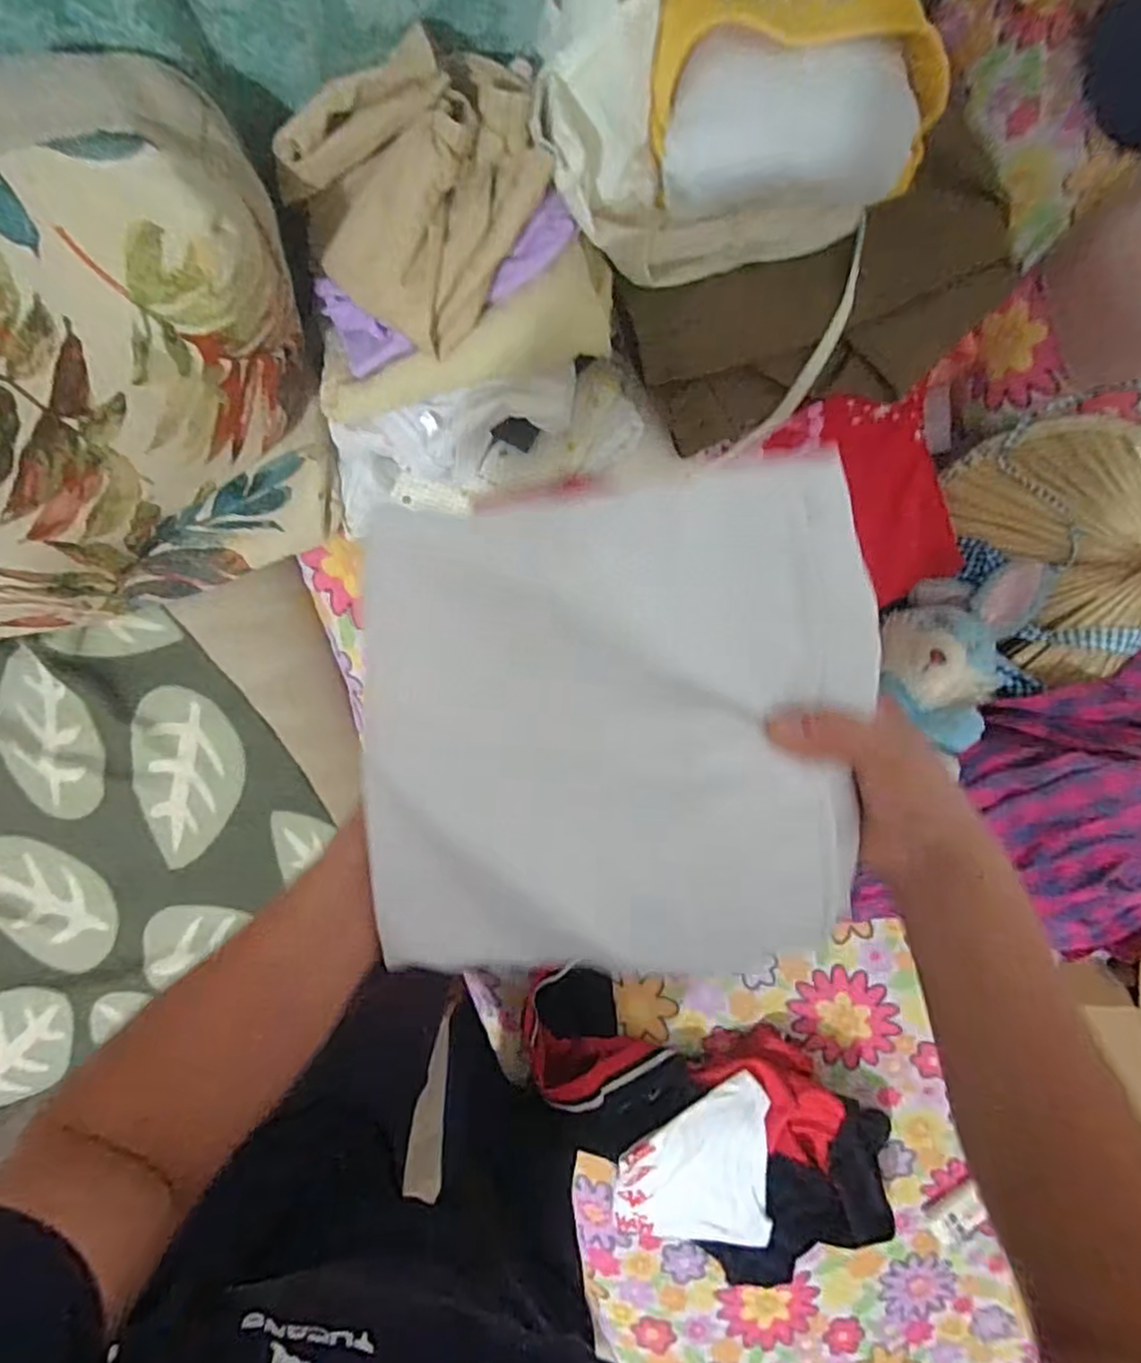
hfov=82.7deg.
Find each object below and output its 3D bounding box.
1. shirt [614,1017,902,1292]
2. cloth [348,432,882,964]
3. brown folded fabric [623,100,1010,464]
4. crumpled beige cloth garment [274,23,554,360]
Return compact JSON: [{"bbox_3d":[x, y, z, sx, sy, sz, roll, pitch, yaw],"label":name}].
[{"bbox_3d":[0.216,0.586,0.791,0.329,0.082,0.297,-33,99,-3],"label":"shirt"},{"bbox_3d":[0.023,0.020,0.294,0.230,0.045,0.215,-5,96,-7],"label":"cloth"},{"bbox_3d":[0.216,-0.326,0.573,0.304,0.102,0.155,-16,98,17],"label":"brown folded fabric"},{"bbox_3d":[-0.100,-0.355,0.472,0.152,0.073,0.178,44,89,-9],"label":"crumpled beige cloth garment"}]

